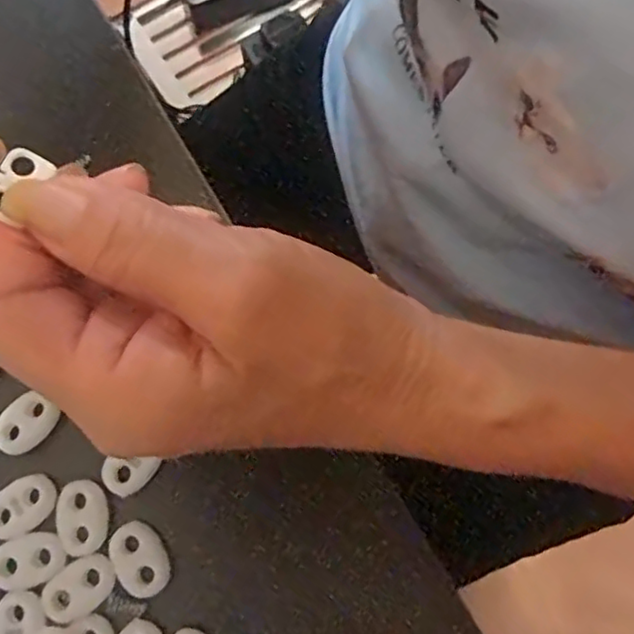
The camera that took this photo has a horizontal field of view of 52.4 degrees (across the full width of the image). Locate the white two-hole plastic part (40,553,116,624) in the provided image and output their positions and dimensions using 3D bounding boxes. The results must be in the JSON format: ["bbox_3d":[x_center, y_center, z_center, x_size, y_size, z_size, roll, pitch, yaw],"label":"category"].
[{"bbox_3d":[-0.072,0.082,0.194,0.023,0.004,0.015,-36,77,-9],"label":"white two-hole plastic part"}]

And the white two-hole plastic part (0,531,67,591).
[{"bbox_3d":[-0.089,0.075,0.197,0.023,0.004,0.015,-17,75,-5],"label":"white two-hole plastic part"}]

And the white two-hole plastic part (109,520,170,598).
[{"bbox_3d":[-0.055,0.074,0.196,0.015,0.004,0.022,-28,76,-8],"label":"white two-hole plastic part"}]

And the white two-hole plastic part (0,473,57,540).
[{"bbox_3d":[-0.093,0.059,0.200,0.022,0.004,0.014,-35,77,-9],"label":"white two-hole plastic part"}]

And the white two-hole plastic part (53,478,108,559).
[{"bbox_3d":[-0.074,0.062,0.199,0.016,0.004,0.022,-16,75,-4],"label":"white two-hole plastic part"}]

